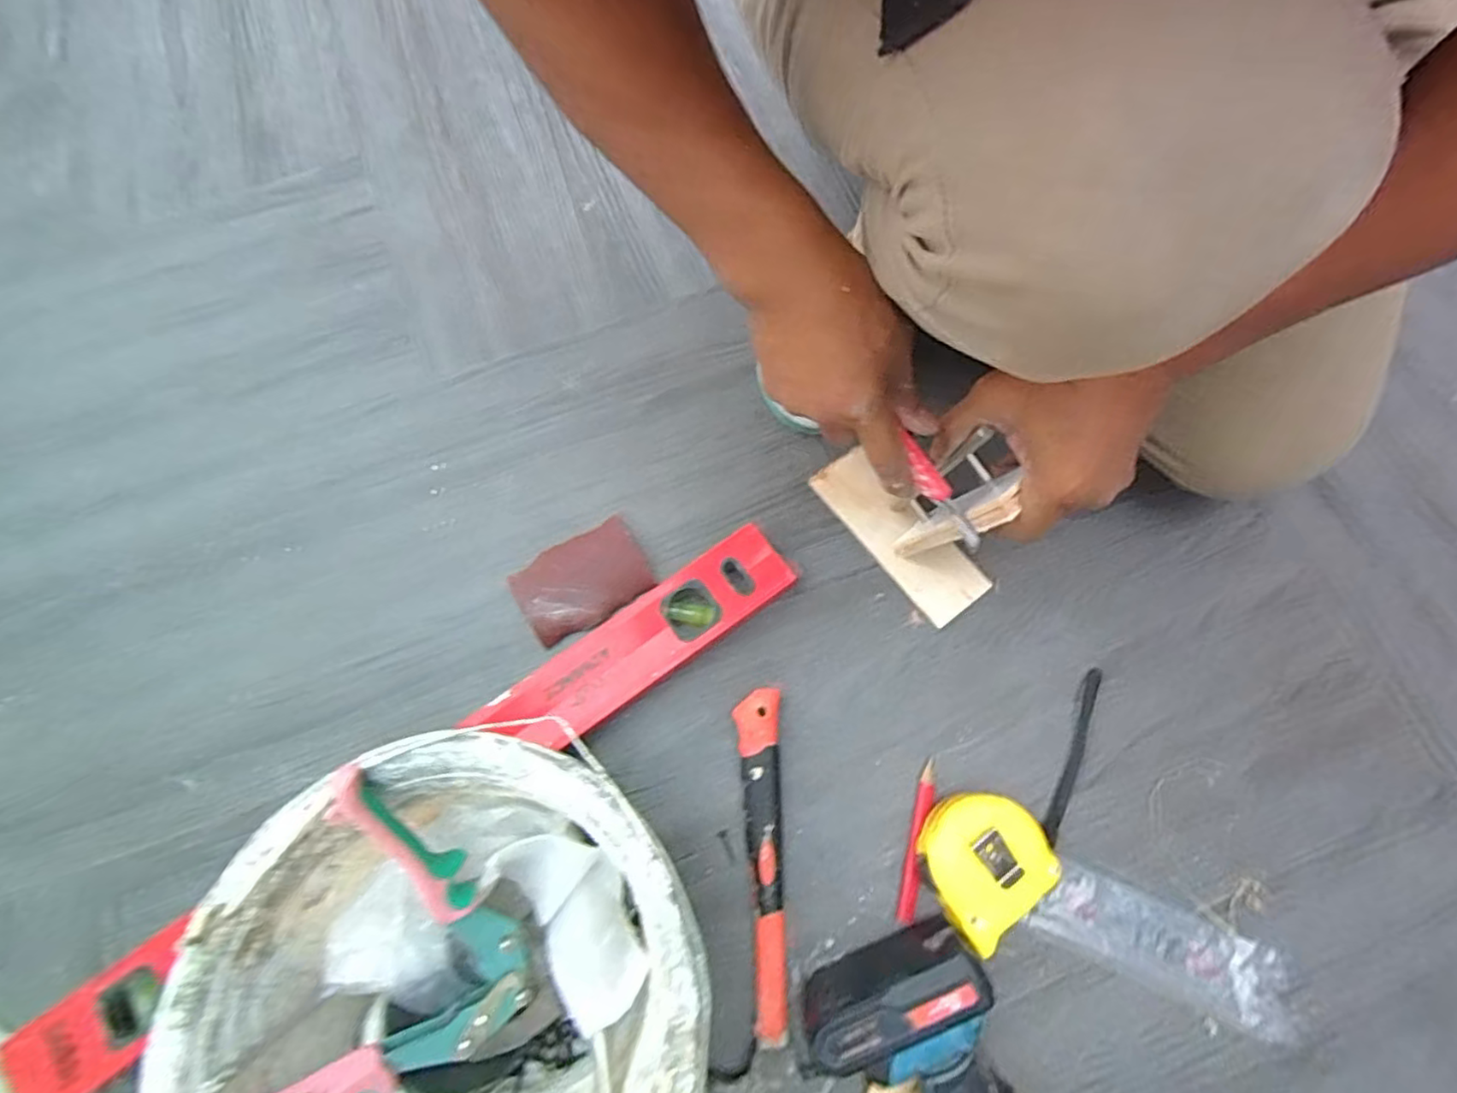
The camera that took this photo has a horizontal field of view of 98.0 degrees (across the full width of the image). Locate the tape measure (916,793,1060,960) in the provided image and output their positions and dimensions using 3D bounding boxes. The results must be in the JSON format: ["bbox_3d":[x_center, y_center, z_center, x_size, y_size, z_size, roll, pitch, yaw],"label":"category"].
[{"bbox_3d":[0.167,0.207,0.424,0.081,0.042,0.075,-37,74,-10],"label":"tape measure"}]

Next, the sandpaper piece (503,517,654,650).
[{"bbox_3d":[-0.116,0.026,0.505,0.100,0.019,0.072,-28,73,-7],"label":"sandpaper piece"}]

